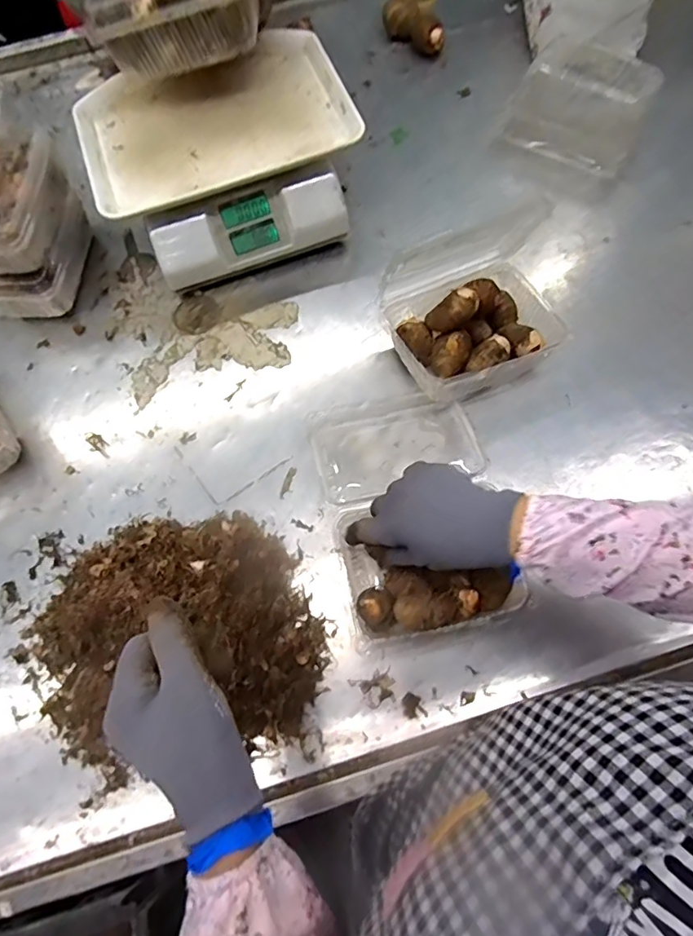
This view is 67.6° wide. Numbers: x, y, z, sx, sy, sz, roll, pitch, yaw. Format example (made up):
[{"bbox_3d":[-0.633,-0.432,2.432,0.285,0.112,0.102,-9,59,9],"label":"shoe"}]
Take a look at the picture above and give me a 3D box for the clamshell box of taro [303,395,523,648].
[{"bbox_3d":[0.065,0.033,0.518,0.168,0.069,0.246,-14,72,-3],"label":"clamshell box of taro"}]

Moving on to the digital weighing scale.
[{"bbox_3d":[-0.142,-0.363,0.630,0.288,0.125,0.221,-21,72,-6],"label":"digital weighing scale"}]

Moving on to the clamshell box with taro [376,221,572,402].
[{"bbox_3d":[0.137,-0.160,0.539,0.173,0.152,0.127,-20,72,-5],"label":"clamshell box with taro"}]

